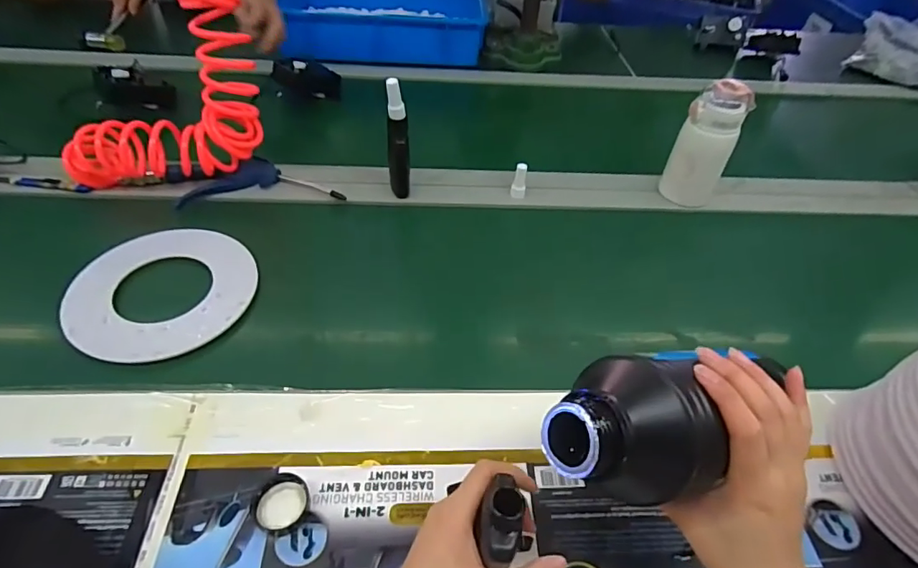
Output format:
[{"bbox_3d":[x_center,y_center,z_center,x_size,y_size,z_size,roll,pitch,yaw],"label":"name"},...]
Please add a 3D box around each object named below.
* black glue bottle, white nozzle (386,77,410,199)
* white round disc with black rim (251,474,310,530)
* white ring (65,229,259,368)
[{"bbox_3d":[-0.078,-0.183,0.663,0.026,0.158,0.032,-3,47,-7],"label":"black glue bottle, white nozzle"},{"bbox_3d":[-0.148,0.181,0.424,0.046,0.009,0.042,2,47,-2],"label":"white round disc with black rim"},{"bbox_3d":[-0.328,0.002,0.564,0.190,0.007,0.183,2,47,-2],"label":"white ring"}]

